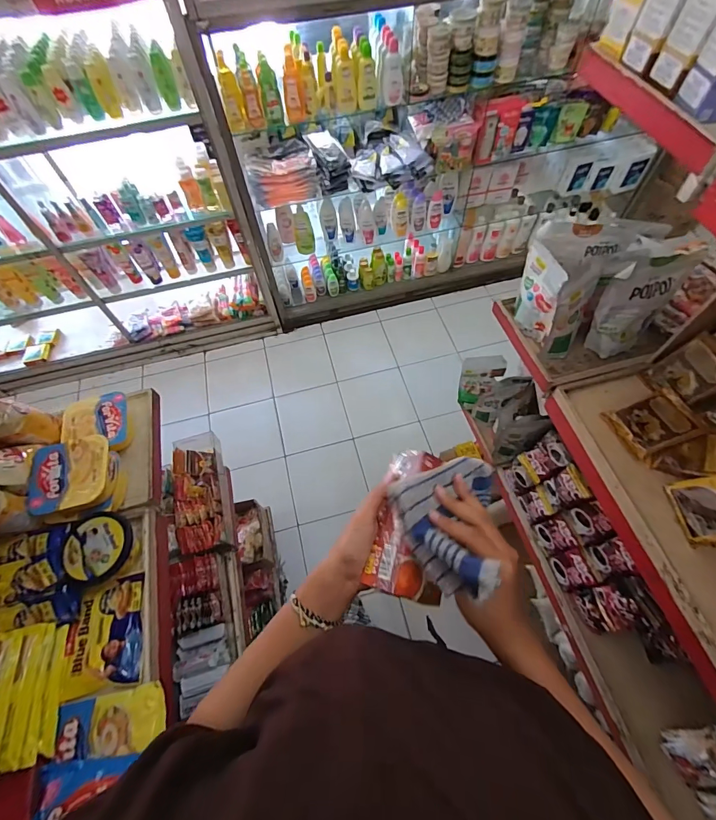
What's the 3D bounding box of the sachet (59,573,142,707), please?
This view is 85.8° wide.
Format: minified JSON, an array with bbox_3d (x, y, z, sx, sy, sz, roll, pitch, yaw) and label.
[{"bbox_3d":[-0.348,0.311,0.537,0.093,0.025,0.130,-11,62,-4],"label":"sachet"}]

